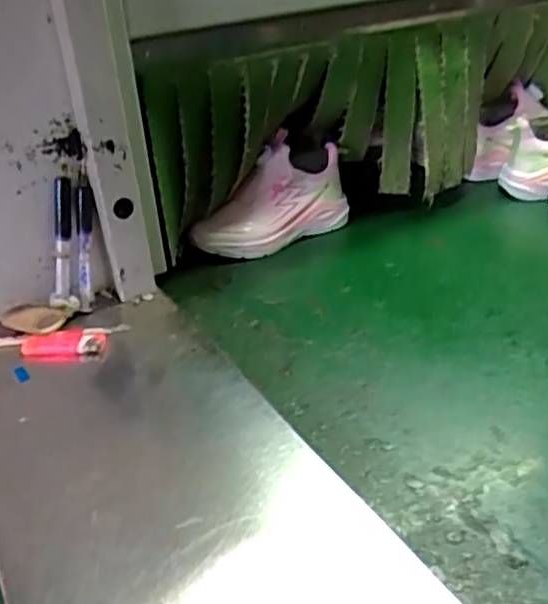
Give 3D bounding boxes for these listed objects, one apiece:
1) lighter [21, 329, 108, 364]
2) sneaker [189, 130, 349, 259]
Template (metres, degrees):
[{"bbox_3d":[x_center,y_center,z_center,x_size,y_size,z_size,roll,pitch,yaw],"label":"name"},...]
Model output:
[{"bbox_3d":[-0.208,0.043,0.695,0.088,0.019,0.032,-4,29,4],"label":"lighter"},{"bbox_3d":[0.002,-0.131,0.887,0.209,0.120,0.072,-30,36,-36],"label":"sneaker"}]

